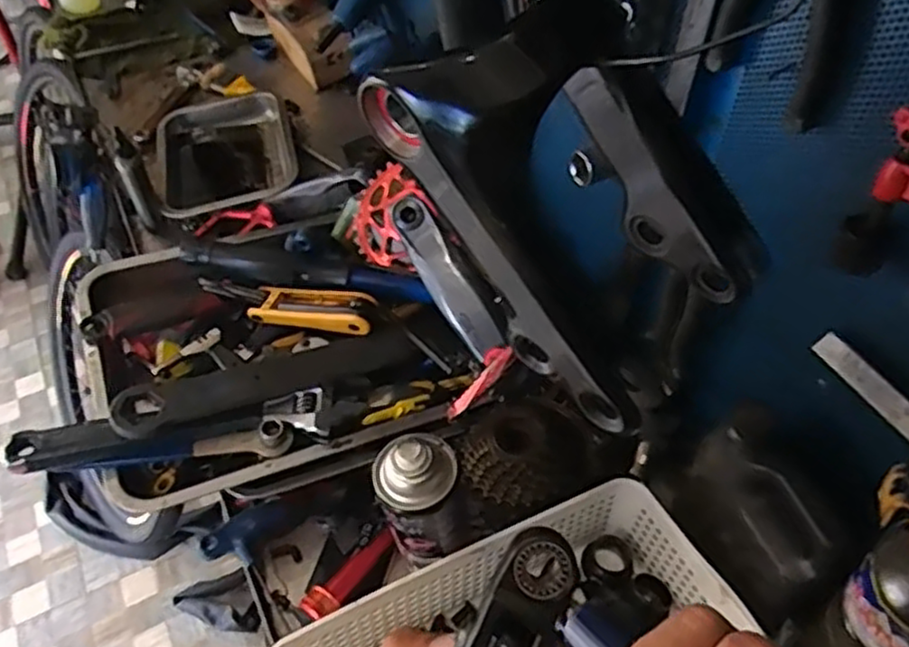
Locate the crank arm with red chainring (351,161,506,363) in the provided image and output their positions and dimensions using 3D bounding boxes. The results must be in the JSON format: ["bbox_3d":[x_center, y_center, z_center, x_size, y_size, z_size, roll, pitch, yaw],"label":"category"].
[{"bbox_3d":[-0.028,-0.055,0.716,0.061,0.062,0.212,-34,81,-26],"label":"crank arm with red chainring"}]

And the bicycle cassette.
[{"bbox_3d":[0.062,0.099,0.601,0.097,0.045,0.118,33,56,26],"label":"bicycle cassette"}]

